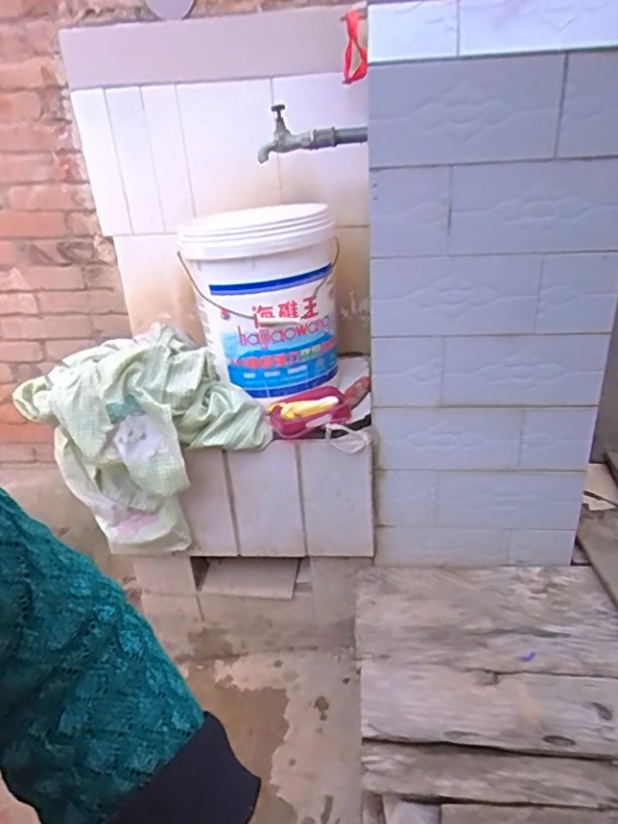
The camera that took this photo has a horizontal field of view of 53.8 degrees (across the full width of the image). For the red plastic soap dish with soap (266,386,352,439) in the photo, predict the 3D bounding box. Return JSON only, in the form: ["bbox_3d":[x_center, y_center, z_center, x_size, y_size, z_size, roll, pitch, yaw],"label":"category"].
[{"bbox_3d":[0.000,0.001,1.165,0.153,0.041,0.105,-9,29,-9],"label":"red plastic soap dish with soap"}]

